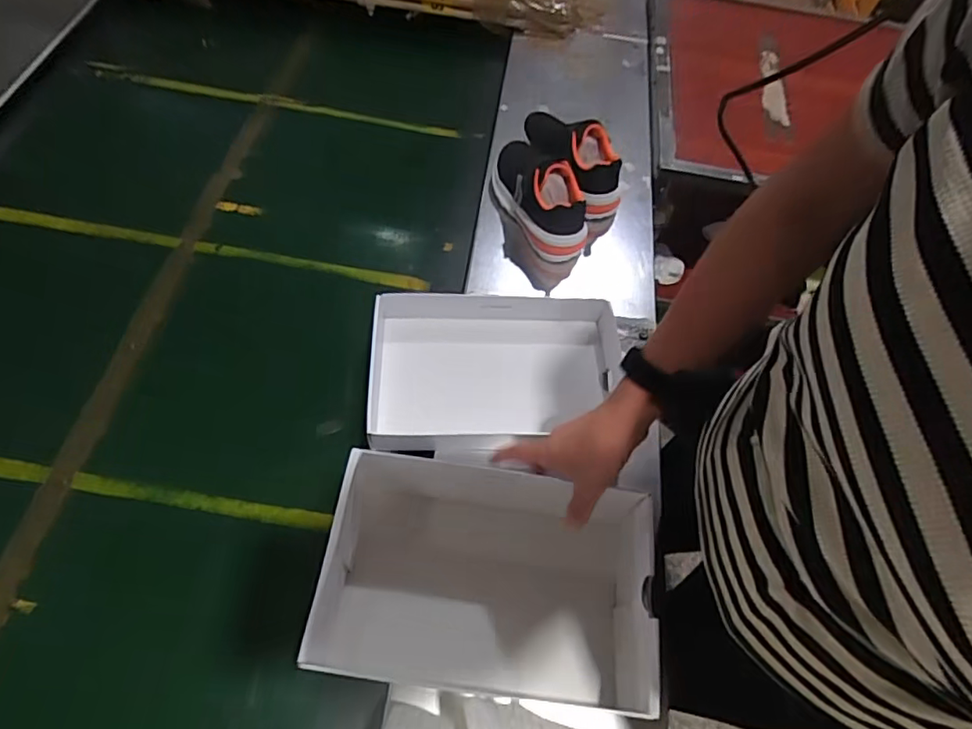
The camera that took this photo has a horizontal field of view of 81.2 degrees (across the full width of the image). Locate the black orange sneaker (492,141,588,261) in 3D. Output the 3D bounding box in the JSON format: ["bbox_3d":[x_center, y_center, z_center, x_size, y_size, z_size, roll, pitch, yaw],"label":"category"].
[{"bbox_3d":[0.076,-0.254,0.829,0.086,0.100,0.204,-21,63,-17],"label":"black orange sneaker"}]

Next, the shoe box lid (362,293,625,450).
[{"bbox_3d":[0.011,0.011,0.742,0.312,0.037,0.195,1,91,-8],"label":"shoe box lid"}]

